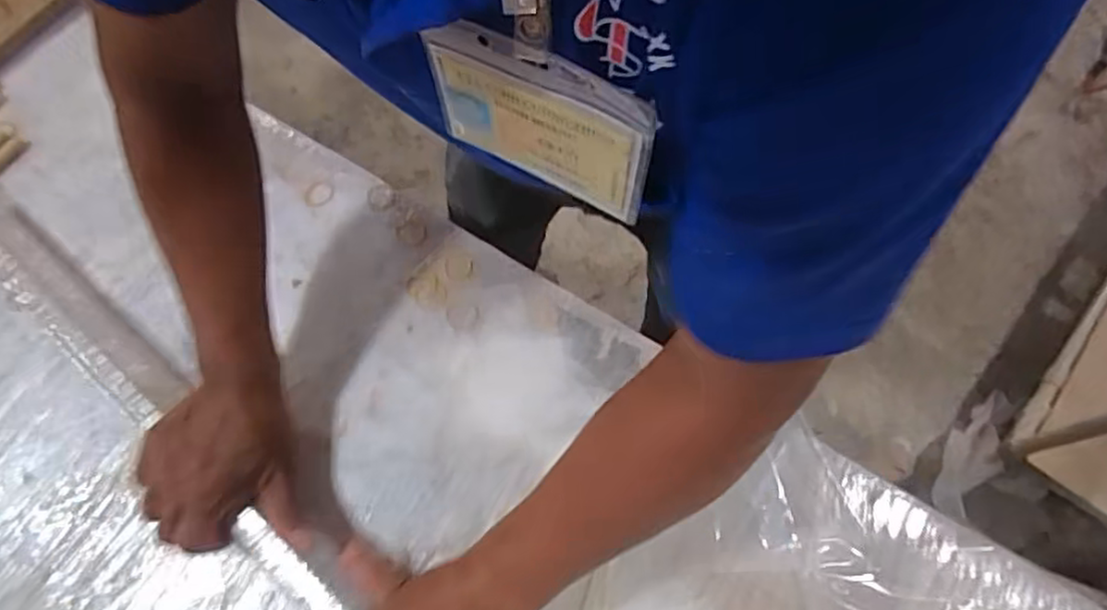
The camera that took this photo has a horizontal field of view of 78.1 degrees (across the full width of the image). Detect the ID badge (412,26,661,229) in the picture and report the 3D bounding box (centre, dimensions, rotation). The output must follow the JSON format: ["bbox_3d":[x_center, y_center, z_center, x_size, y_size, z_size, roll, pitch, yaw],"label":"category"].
[{"bbox_3d":[-0.006,-0.072,0.273,0.096,0.082,0.005,27,71,11],"label":"ID badge"}]

